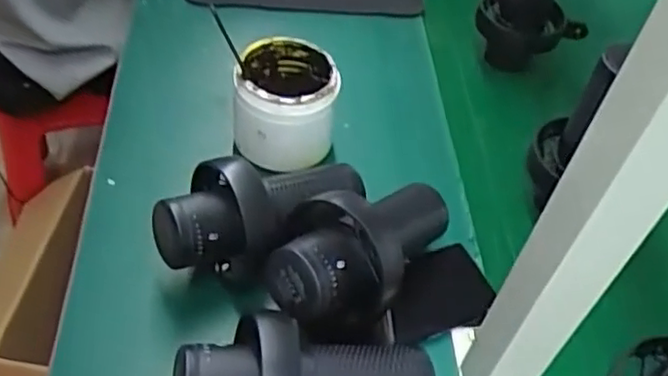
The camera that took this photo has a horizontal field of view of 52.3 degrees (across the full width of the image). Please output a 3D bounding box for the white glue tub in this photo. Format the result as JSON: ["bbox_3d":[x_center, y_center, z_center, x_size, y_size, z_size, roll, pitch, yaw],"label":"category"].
[{"bbox_3d":[-0.046,-0.075,0.653,0.090,0.103,0.089,3,49,-4],"label":"white glue tub"}]

